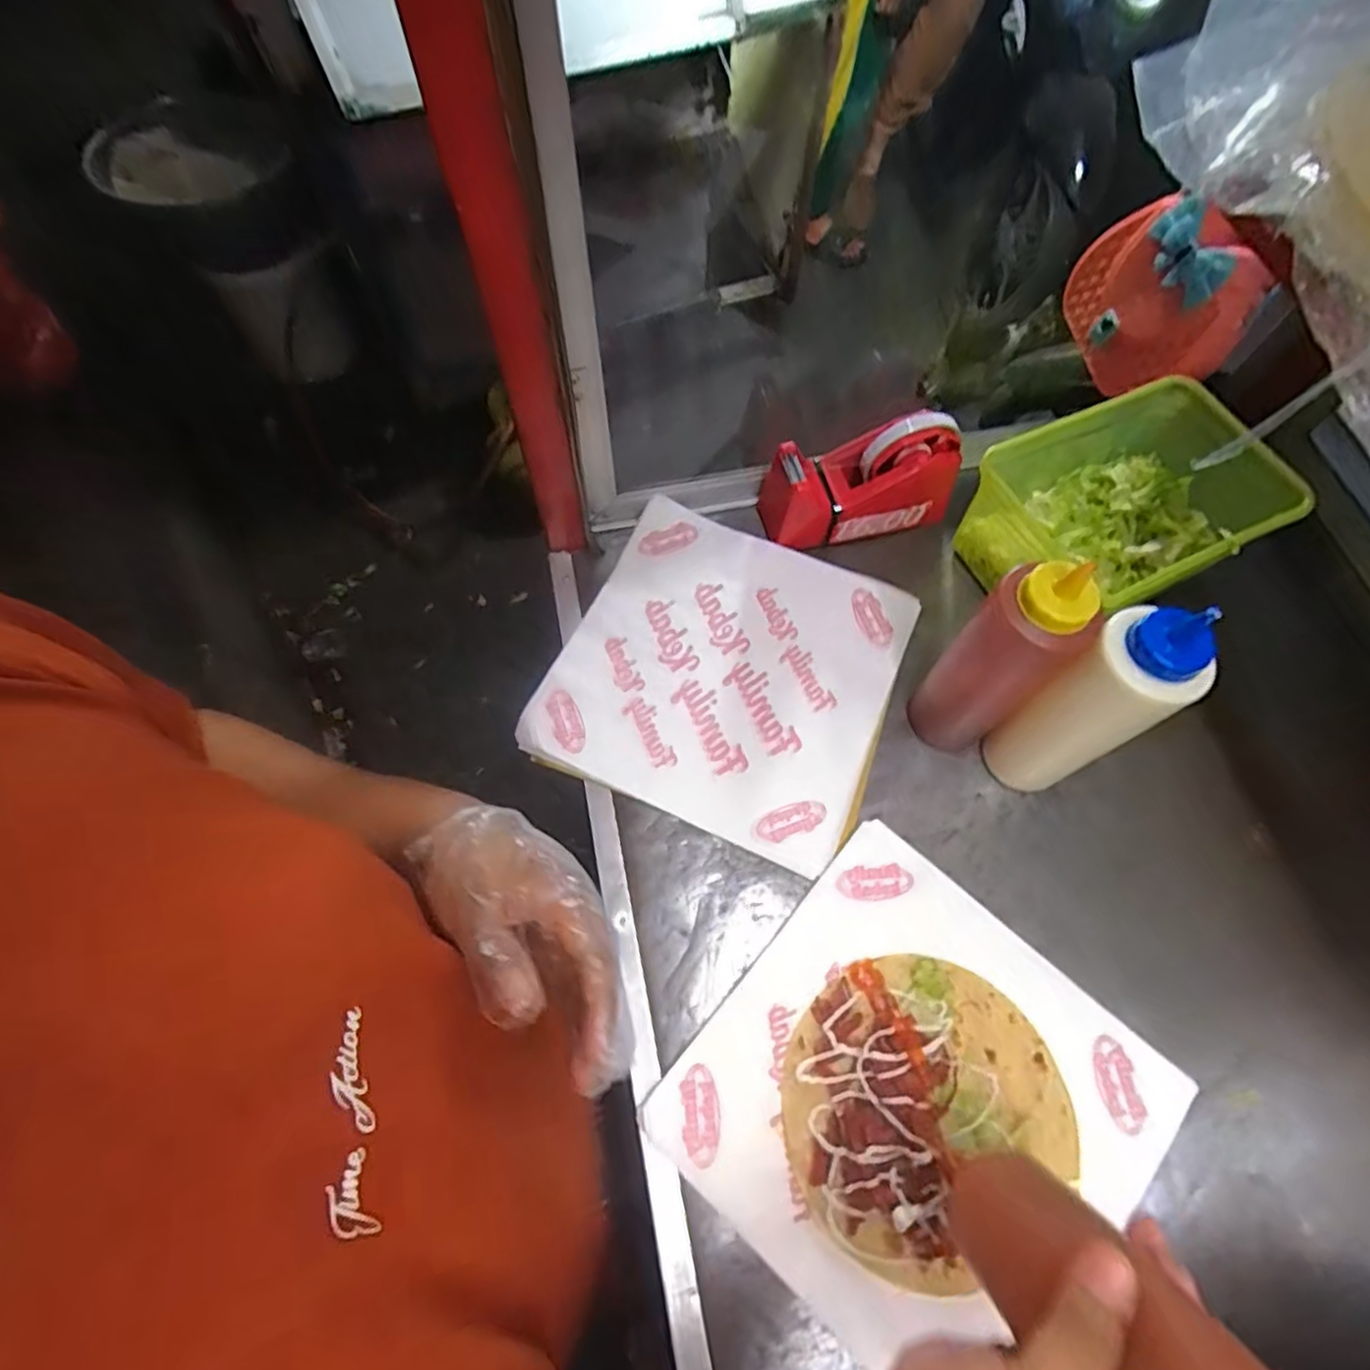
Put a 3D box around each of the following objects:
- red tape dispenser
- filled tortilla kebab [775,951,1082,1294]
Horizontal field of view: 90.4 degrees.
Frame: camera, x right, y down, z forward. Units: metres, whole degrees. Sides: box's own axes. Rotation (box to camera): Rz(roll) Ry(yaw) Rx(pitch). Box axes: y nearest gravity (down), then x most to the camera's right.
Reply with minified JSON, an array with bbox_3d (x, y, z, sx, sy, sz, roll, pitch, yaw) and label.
[{"bbox_3d":[0.148,-0.175,0.573,0.156,0.091,0.064,-10,69,-4],"label":"red tape dispenser"},{"bbox_3d":[0.144,0.256,0.419,0.172,0.023,0.155,-37,71,-16],"label":"filled tortilla kebab"}]

